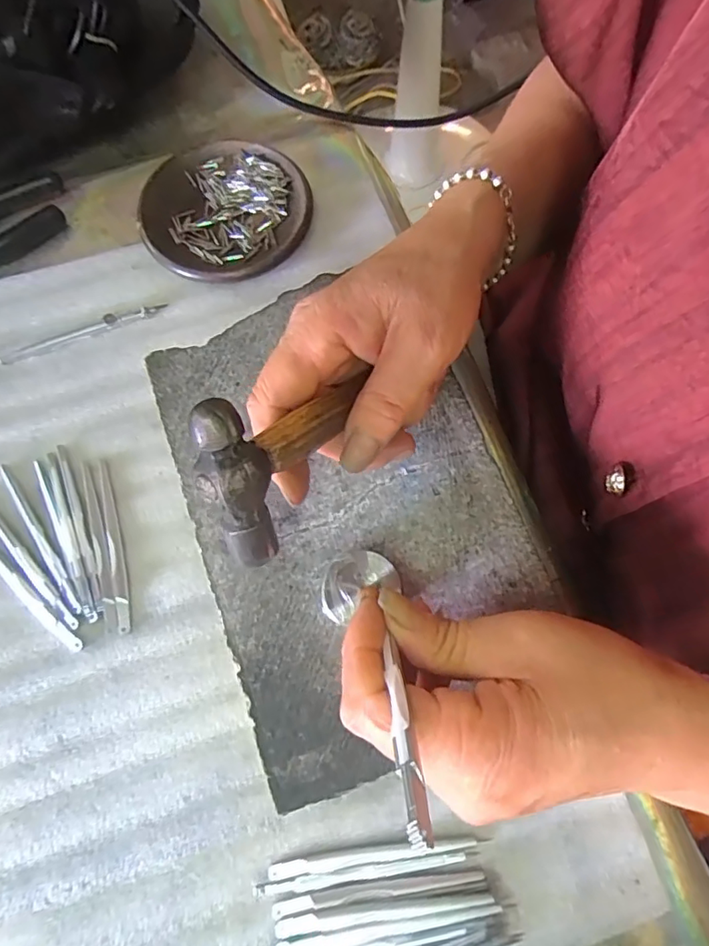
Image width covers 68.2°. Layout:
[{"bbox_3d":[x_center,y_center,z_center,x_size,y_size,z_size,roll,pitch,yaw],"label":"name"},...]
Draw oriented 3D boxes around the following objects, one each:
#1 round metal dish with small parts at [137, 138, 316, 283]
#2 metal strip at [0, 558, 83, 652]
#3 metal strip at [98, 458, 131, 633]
[{"bbox_3d":[-0.088,-0.178,0.358,0.109,0.016,0.111,0,74,0],"label":"round metal dish with small parts"},{"bbox_3d":[-0.191,0.064,0.295,0.102,0.004,0.009,40,78,11],"label":"metal strip"},{"bbox_3d":[-0.140,0.040,0.303,0.009,0.004,0.101,-15,74,-4],"label":"metal strip"}]

